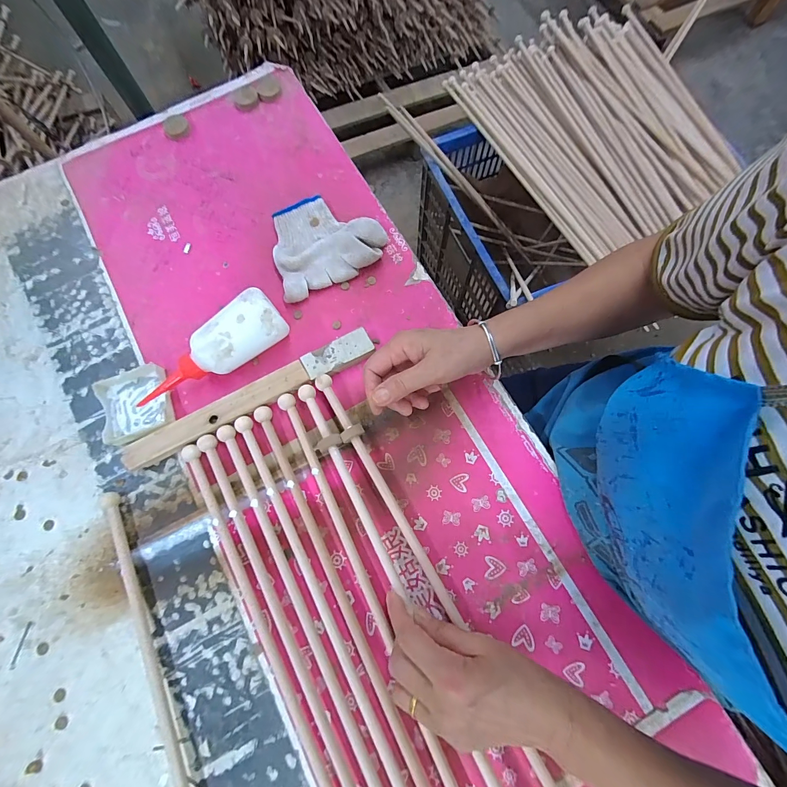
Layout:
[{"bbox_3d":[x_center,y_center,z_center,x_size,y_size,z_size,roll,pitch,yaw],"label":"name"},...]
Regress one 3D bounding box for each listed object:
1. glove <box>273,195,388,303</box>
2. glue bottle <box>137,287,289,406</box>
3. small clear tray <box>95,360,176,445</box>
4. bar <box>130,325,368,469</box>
[{"bbox_3d":[-0.087,-0.195,0.439,0.137,0.033,0.119,-25,76,-5],"label":"glove"},{"bbox_3d":[-0.204,-0.044,0.392,0.181,0.052,0.053,-34,77,5],"label":"glue bottle"},{"bbox_3d":[-0.292,0.012,0.396,0.077,0.016,0.082,-19,76,-4],"label":"small clear tray"},{"bbox_3d":[-0.156,0.004,0.394,0.287,0.020,0.033,-28,76,-6],"label":"bar"}]

